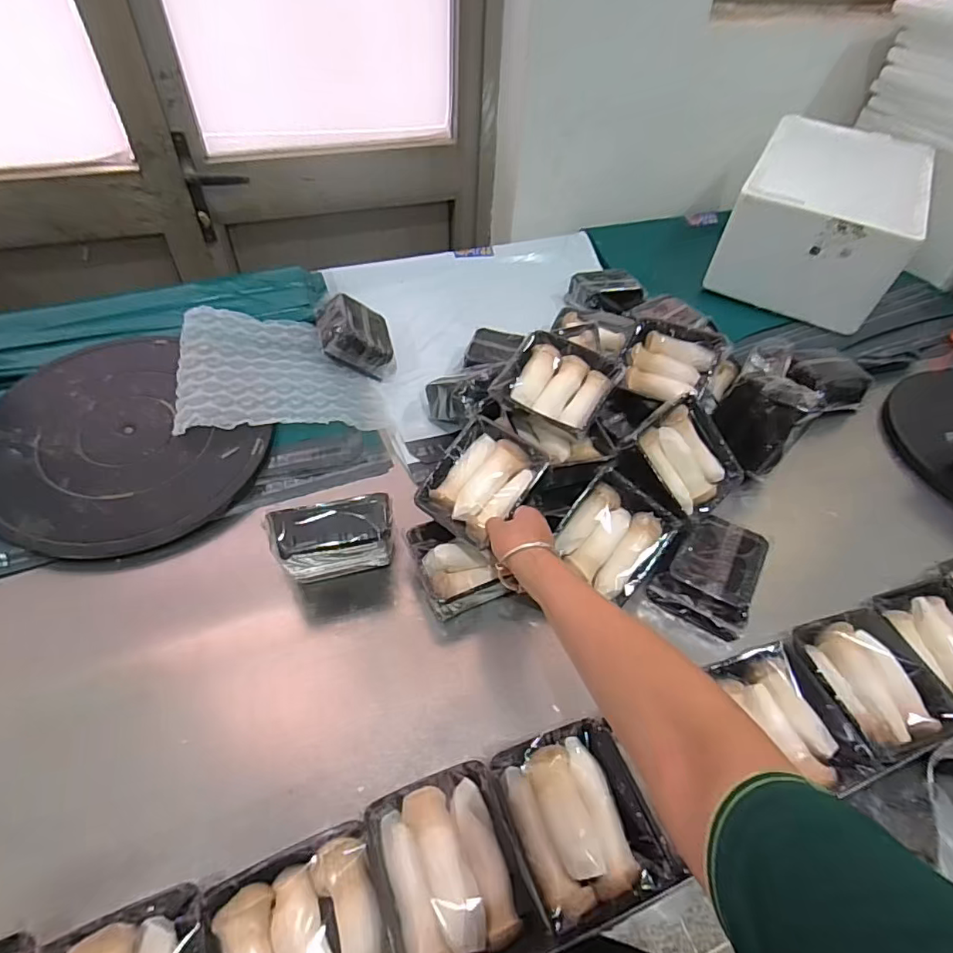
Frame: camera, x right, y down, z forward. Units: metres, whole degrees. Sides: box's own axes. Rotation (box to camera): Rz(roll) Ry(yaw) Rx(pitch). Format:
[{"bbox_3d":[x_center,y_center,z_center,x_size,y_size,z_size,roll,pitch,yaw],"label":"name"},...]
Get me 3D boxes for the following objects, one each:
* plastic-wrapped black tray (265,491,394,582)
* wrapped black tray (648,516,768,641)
[{"bbox_3d":[-0.168,0.086,0.665,0.143,0.124,0.055,-7,48,-12],"label":"plastic-wrapped black tray"},{"bbox_3d":[0.299,0.122,0.695,0.113,0.068,0.123,27,51,19],"label":"wrapped black tray"}]

